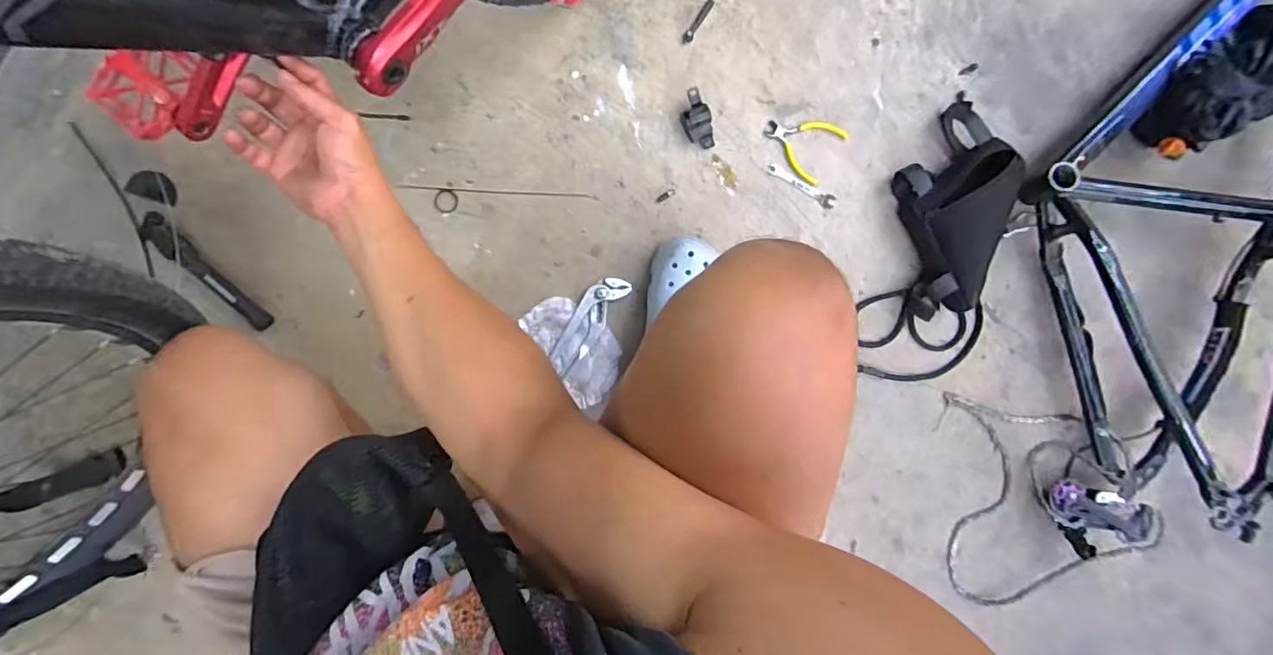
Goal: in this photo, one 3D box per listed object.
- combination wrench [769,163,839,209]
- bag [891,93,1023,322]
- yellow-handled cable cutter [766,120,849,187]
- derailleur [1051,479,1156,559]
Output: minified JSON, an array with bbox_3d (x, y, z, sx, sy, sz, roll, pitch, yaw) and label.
[{"bbox_3d":[0.249,-0.214,0.815,0.110,0.008,0.020,30,90,-4],"label":"combination wrench"},{"bbox_3d":[0.478,-0.176,0.799,0.155,0.084,0.295,-10,93,-3],"label":"bag"},{"bbox_3d":[0.251,-0.283,0.810,0.107,0.017,0.097,36,90,-4],"label":"yellow-handled cable cutter"},{"bbox_3d":[0.718,0.307,0.853,0.162,0.047,0.107,21,92,-5],"label":"derailleur"}]

